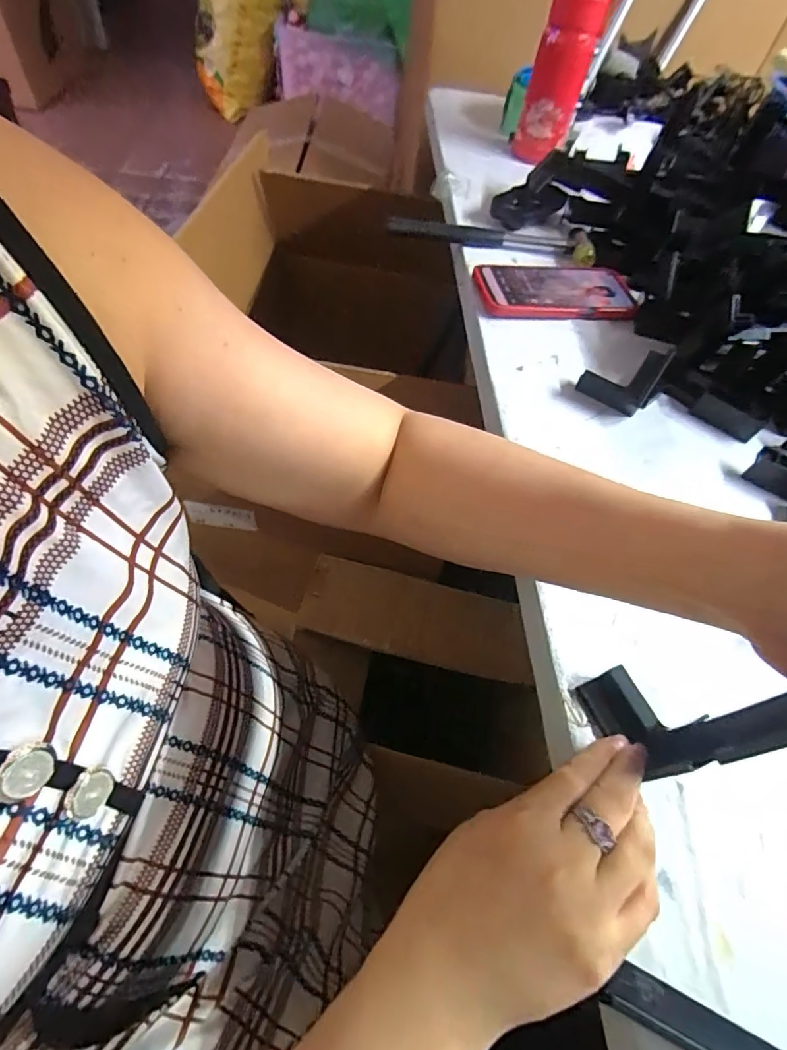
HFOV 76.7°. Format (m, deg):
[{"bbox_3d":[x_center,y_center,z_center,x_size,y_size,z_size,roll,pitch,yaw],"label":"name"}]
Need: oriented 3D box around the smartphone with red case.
[{"bbox_3d":[0.166,-0.245,0.515,0.166,0.016,0.085,-2,55,-10],"label":"smartphone with red case"}]

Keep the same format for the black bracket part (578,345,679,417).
[{"bbox_3d":[0.199,-0.130,0.430,0.058,0.038,0.048,31,57,14],"label":"black bracket part"}]

